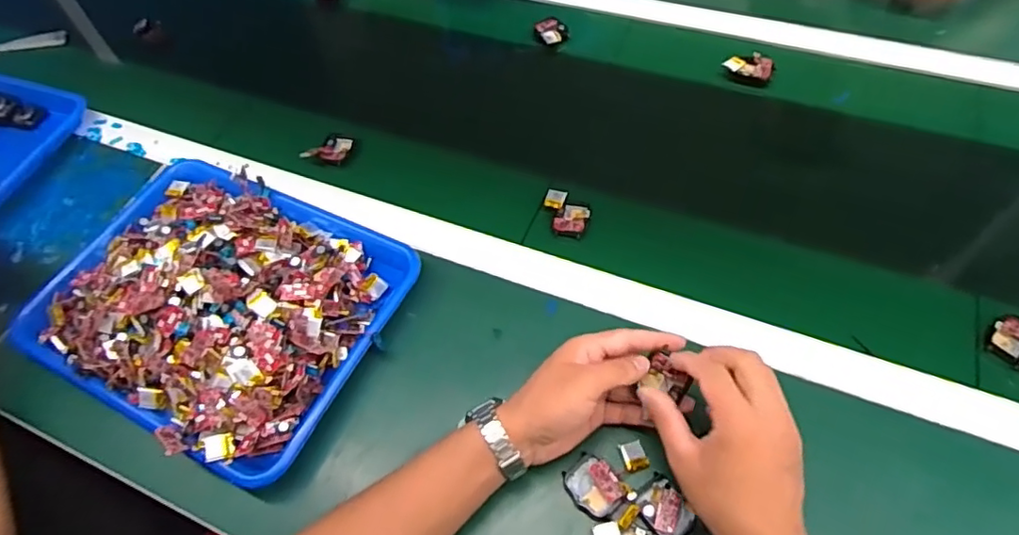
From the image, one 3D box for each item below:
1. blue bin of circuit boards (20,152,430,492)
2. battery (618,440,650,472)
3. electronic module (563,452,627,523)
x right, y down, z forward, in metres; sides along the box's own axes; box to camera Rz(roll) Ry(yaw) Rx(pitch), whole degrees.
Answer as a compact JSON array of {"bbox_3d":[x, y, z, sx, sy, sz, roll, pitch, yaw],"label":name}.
[{"bbox_3d":[-0.285,0.018,0.557,0.338,0.066,0.257,21,61,18],"label":"blue bin of circuit boards"},{"bbox_3d":[0.100,0.151,0.472,0.018,0.004,0.023,-15,57,-5],"label":"battery"},{"bbox_3d":[0.066,0.171,0.459,0.038,0.009,0.047,-29,59,-13],"label":"electronic module"}]

